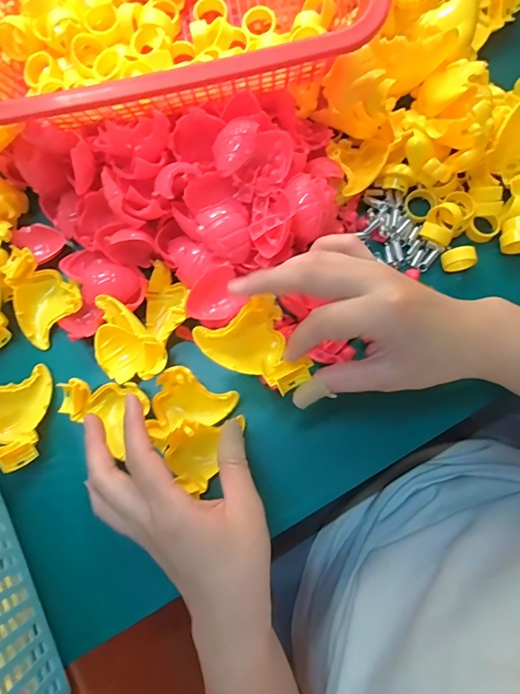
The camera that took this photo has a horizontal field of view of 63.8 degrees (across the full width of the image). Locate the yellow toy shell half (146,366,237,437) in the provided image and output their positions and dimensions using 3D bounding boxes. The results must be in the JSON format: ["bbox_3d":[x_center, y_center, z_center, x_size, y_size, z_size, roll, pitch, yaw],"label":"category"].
[{"bbox_3d":[-0.053,0.038,0.313,0.067,0.025,0.046,-14,76,-2],"label":"yellow toy shell half"}]

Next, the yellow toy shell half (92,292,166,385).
[{"bbox_3d":[-0.107,-0.002,0.320,0.045,0.029,0.076,-43,79,-9],"label":"yellow toy shell half"}]

